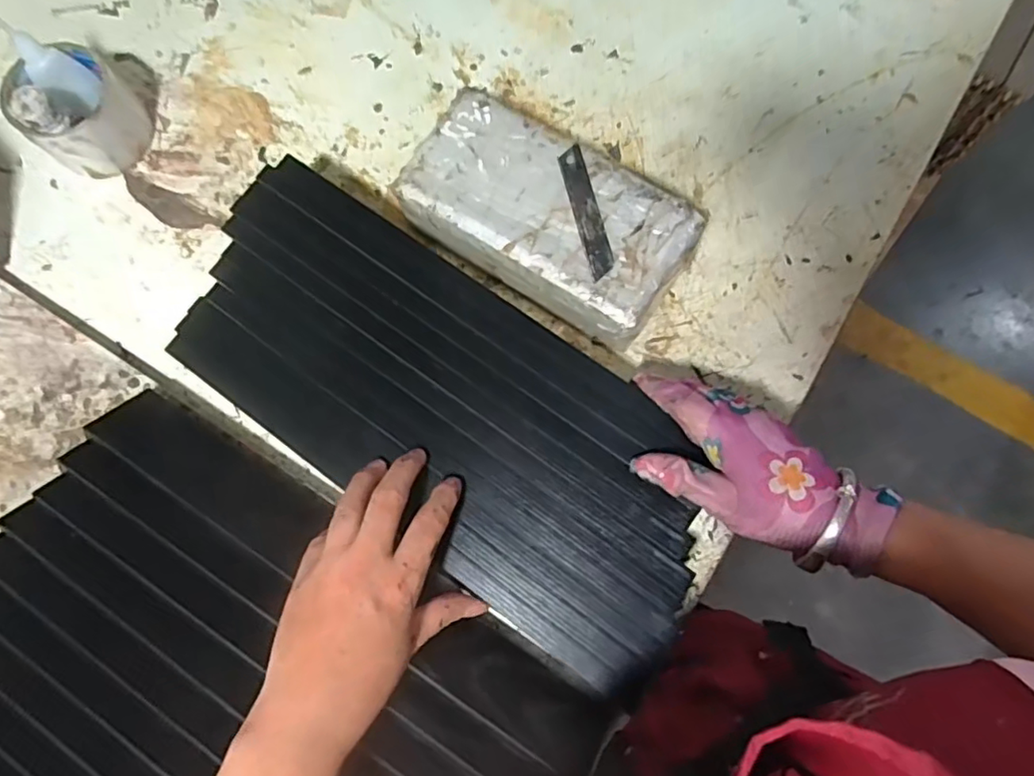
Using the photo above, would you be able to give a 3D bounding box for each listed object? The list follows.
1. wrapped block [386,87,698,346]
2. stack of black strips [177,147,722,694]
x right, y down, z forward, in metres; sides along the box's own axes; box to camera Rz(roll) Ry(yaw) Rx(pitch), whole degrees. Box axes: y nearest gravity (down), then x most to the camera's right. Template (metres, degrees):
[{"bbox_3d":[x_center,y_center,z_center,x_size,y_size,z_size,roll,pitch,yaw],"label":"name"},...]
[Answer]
[{"bbox_3d":[0.021,-0.121,0.444,0.200,0.067,0.105,32,81,7],"label":"wrapped block"},{"bbox_3d":[-0.053,0.007,0.404,0.404,0.011,0.176,40,81,10],"label":"stack of black strips"}]

